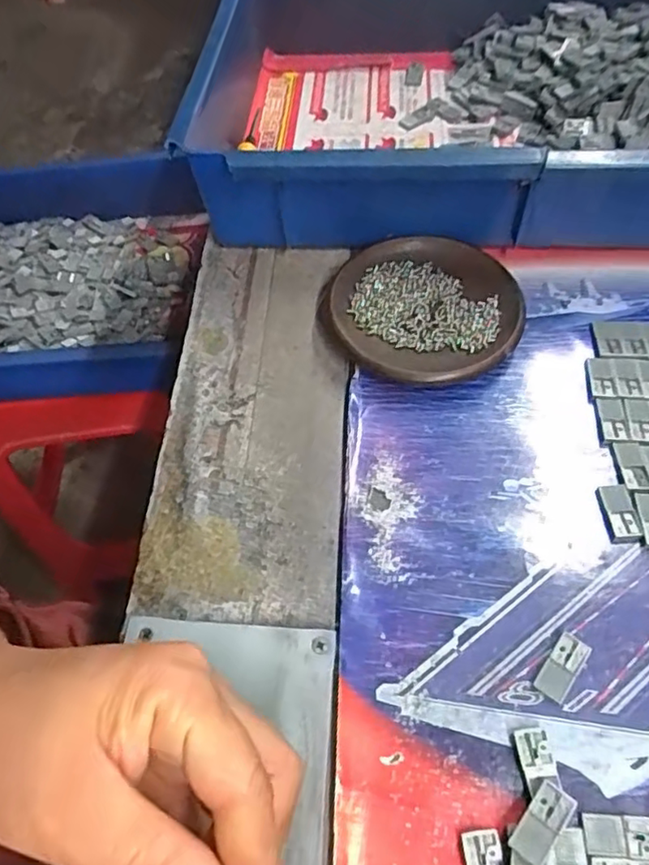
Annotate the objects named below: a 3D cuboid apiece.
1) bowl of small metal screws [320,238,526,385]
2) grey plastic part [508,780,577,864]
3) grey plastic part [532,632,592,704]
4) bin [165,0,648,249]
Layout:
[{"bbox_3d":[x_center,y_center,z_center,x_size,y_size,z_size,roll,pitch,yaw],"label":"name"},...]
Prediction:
[{"bbox_3d":[0.060,-0.071,0.358,0.113,0.019,0.105,-2,57,3],"label":"bowl of small metal screws"},{"bbox_3d":[0.080,0.143,0.219,0.013,0.004,0.028,30,53,32],"label":"grey plastic part"},{"bbox_3d":[0.101,0.099,0.255,0.014,0.004,0.028,31,65,22],"label":"grey plastic part"},{"bbox_3d":[0.128,-0.251,0.428,0.401,0.077,0.285,2,57,6],"label":"bin"}]

